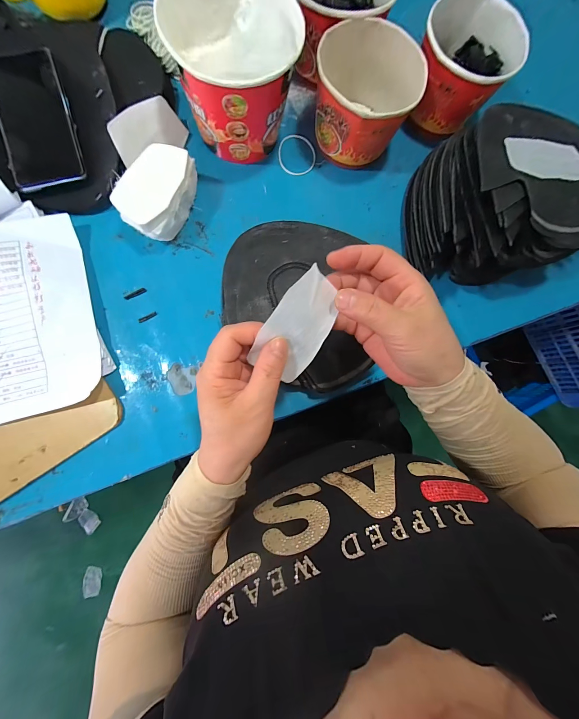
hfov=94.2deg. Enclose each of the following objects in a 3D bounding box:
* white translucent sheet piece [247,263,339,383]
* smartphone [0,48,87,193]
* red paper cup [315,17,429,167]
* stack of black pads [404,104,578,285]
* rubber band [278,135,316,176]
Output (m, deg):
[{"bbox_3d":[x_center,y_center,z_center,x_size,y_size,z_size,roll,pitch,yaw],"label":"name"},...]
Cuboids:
[{"bbox_3d":[0.007,-0.026,0.210,0.049,0.011,0.083,30,97,-31],"label":"white translucent sheet piece"},{"bbox_3d":[-0.283,-0.268,0.298,0.073,0.004,0.159,-18,88,-8],"label":"smartphone"},{"bbox_3d":[0.081,-0.305,0.320,0.109,0.083,0.107,1,83,-6],"label":"red paper cup"},{"bbox_3d":[0.260,-0.190,0.316,0.218,0.104,0.177,-5,84,-7],"label":"stack of black pads"},{"bbox_3d":[0.010,-0.271,0.356,0.049,0.004,0.059,-6,84,-7],"label":"rubber band"}]

